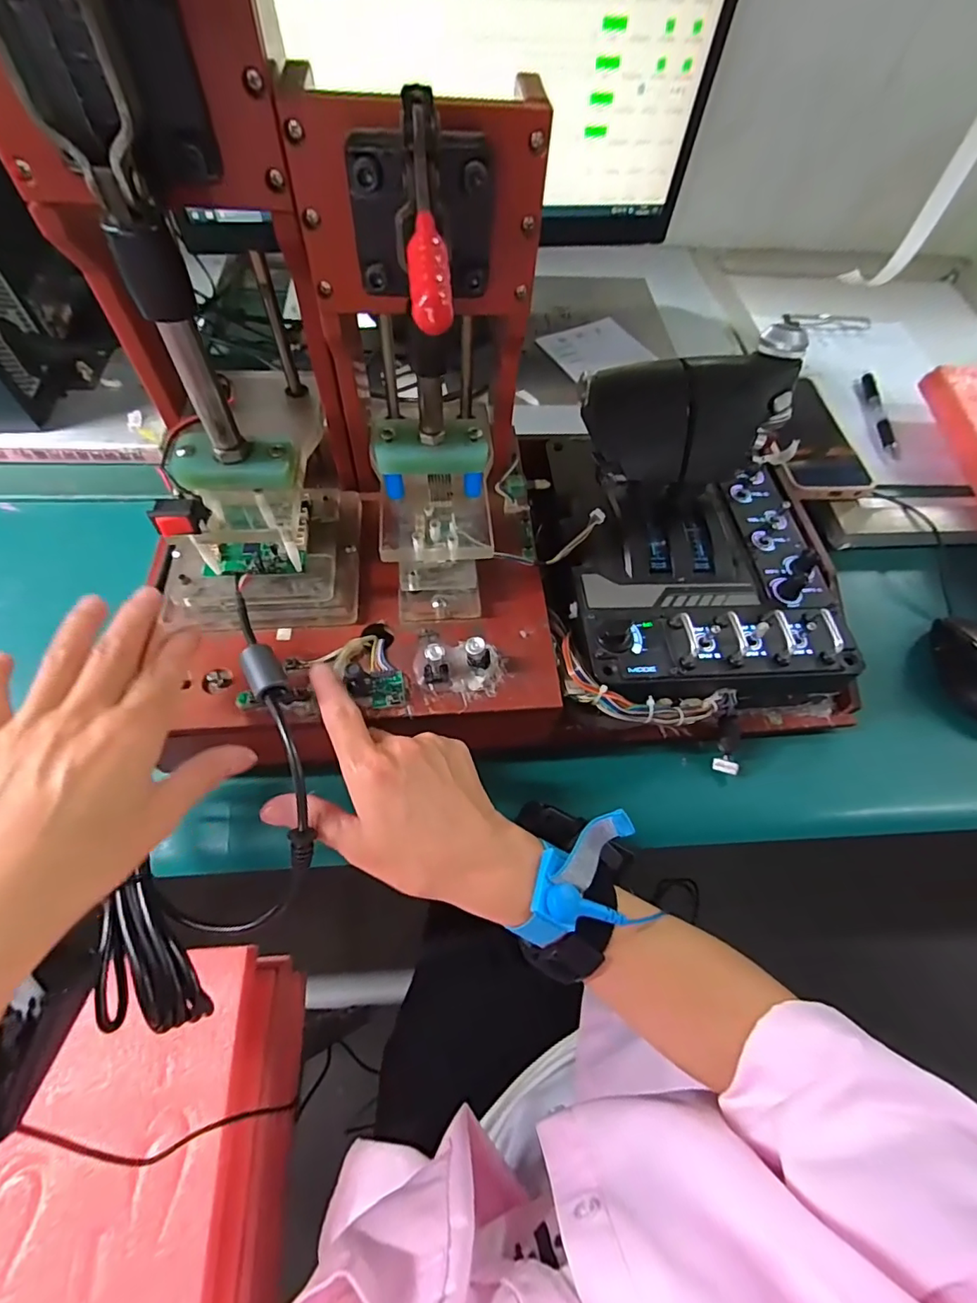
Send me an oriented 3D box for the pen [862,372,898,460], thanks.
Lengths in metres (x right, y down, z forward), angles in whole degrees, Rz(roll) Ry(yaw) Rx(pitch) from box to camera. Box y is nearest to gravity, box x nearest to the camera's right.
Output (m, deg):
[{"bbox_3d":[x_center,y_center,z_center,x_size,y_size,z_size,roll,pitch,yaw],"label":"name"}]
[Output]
[{"bbox_3d":[0.423,-0.256,0.559,0.016,0.013,0.138,10,62,2],"label":"pen"}]

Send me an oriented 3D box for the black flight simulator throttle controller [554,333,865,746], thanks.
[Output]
[{"bbox_3d":[0.148,-0.071,0.363,0.219,0.138,0.236,-3,60,-5],"label":"black flight simulator throttle controller"}]

